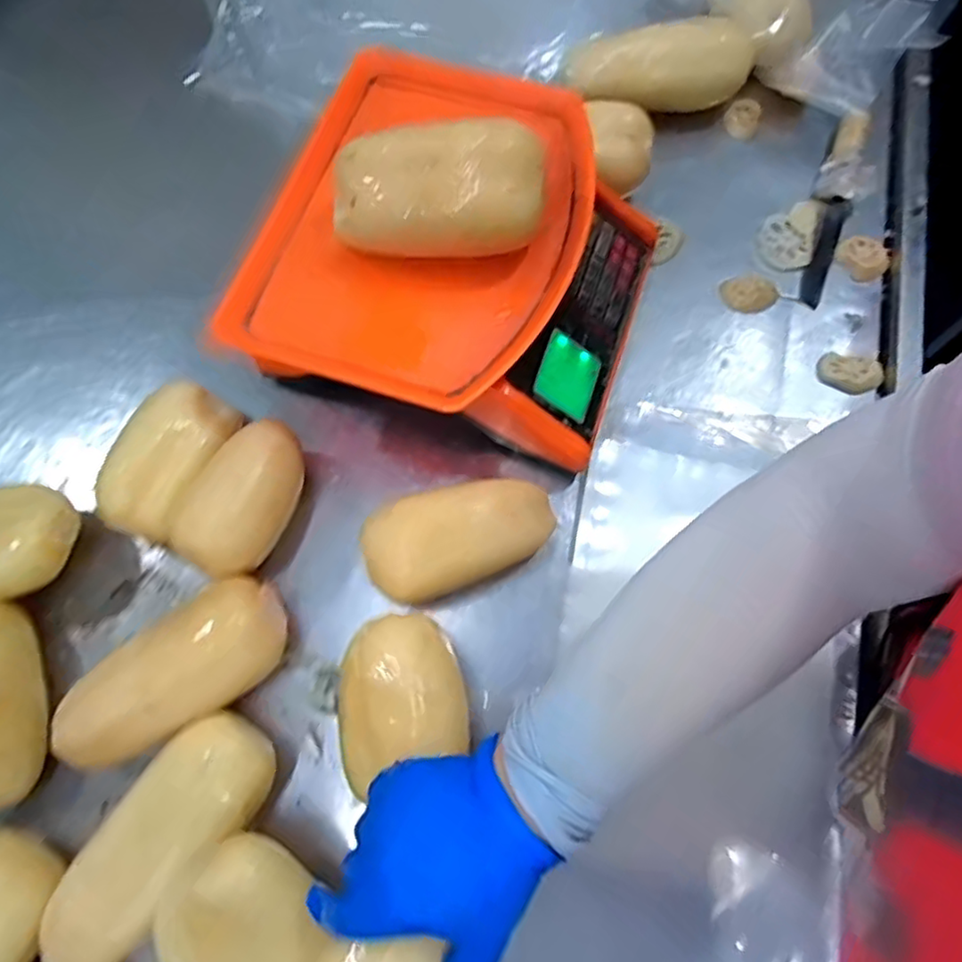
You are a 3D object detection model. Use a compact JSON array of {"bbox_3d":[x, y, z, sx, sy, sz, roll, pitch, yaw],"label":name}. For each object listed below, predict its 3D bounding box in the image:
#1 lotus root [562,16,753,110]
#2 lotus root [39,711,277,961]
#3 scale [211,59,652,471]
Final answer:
[{"bbox_3d":[0.168,-0.403,0.613,0.174,0.056,0.058,3,71,1],"label":"lotus root"},{"bbox_3d":[-0.211,0.237,0.421,0.079,0.073,0.174,35,75,12],"label":"lotus root"},{"bbox_3d":[-0.008,-0.165,0.515,0.270,0.123,0.281,19,72,7],"label":"scale"}]

